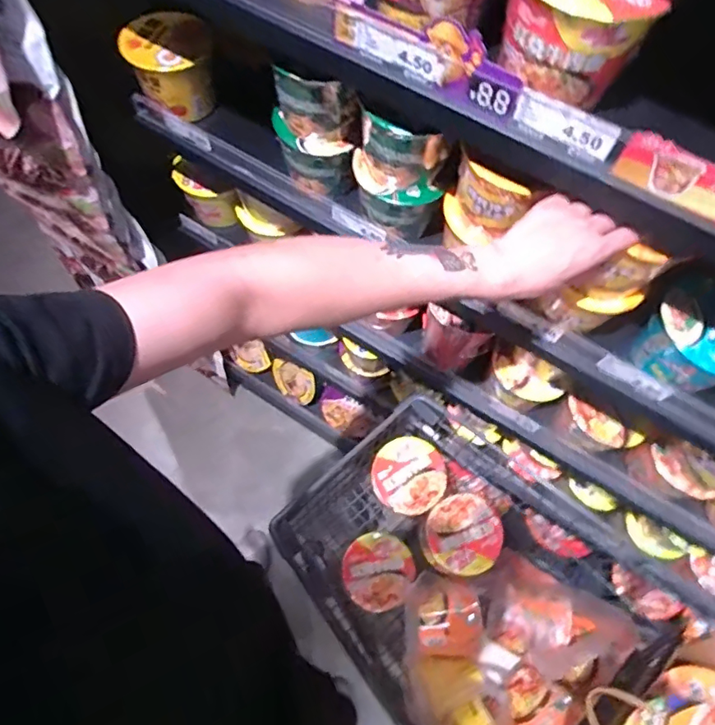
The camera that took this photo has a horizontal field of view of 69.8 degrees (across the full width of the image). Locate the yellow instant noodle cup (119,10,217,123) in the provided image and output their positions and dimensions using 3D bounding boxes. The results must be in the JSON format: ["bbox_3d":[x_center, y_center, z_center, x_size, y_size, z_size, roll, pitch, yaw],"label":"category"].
[{"bbox_3d":[-0.282,-0.459,0.802,0.131,0.107,0.103,-7,66,-4],"label":"yellow instant noodle cup"}]

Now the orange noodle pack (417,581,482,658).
[{"bbox_3d":[0.163,0.453,0.907,0.111,0.034,0.117,1,66,-1],"label":"orange noodle pack"}]

